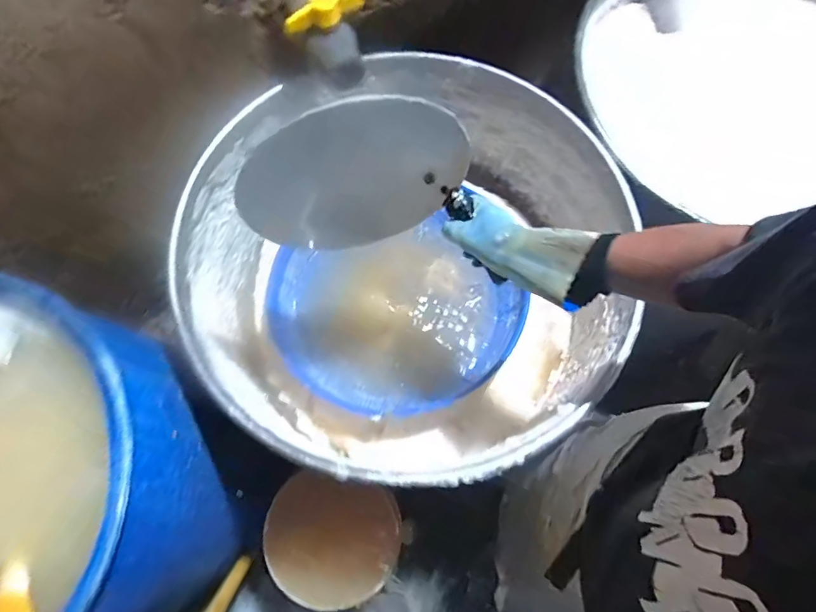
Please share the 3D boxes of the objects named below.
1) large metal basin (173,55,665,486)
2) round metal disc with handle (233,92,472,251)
[{"bbox_3d":[-0.004,-0.063,0.953,0.785,0.359,0.776,0,70,0],"label":"large metal basin"},{"bbox_3d":[-0.074,-0.179,0.678,0.326,0.227,0.035,-23,47,13],"label":"round metal disc with handle"}]

